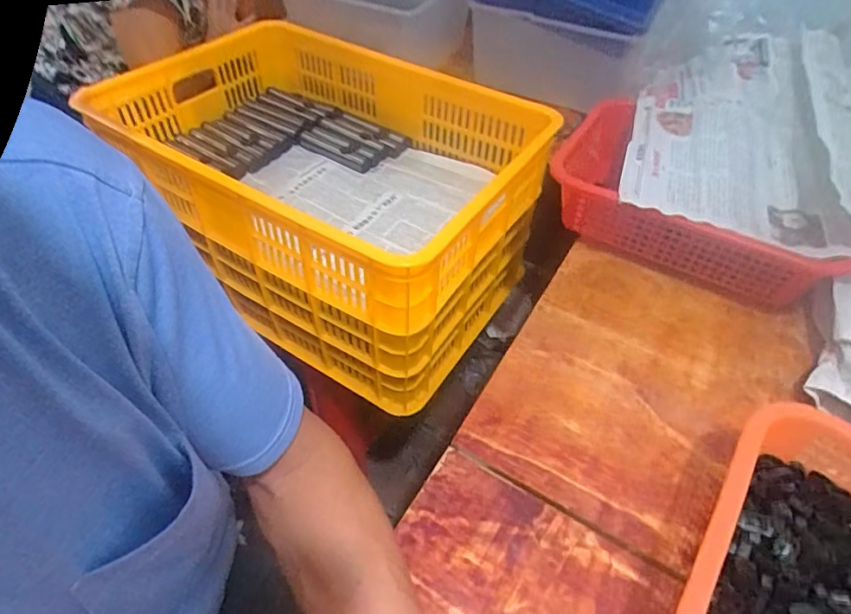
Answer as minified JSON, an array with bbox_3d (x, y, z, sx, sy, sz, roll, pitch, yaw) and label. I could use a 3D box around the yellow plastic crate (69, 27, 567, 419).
[{"bbox_3d":[-0.155,-0.176,0.798,0.572,0.323,0.401,25,53,20],"label":"yellow plastic crate"}]

